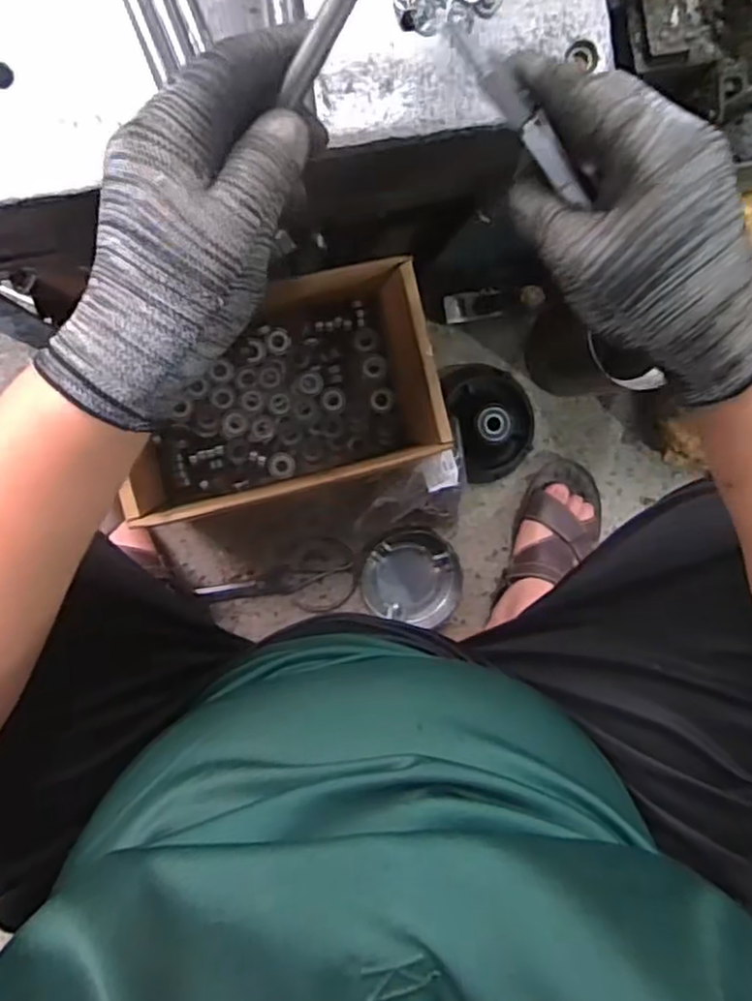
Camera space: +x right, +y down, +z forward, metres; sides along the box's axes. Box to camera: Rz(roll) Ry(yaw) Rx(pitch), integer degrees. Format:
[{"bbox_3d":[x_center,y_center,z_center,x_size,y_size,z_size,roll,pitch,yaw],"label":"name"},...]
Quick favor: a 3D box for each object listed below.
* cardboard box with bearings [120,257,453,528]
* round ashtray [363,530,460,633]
[{"bbox_3d":[-0.108,-0.107,0.726,0.318,0.202,0.209,-15,97,-7],"label":"cardboard box with bearings"},{"bbox_3d":[0.046,0.096,0.857,0.117,0.033,0.115,-1,95,-9],"label":"round ashtray"}]

